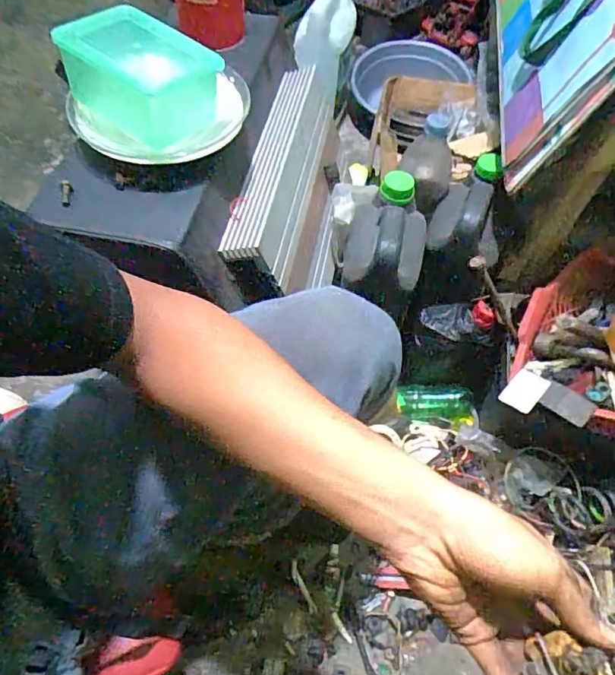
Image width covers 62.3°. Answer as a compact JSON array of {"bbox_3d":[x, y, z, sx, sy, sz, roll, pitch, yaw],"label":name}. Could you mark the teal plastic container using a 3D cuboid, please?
[{"bbox_3d":[-0.192,-0.296,0.574,0.142,0.080,0.114,34,61,17],"label":"teal plastic container"}]

